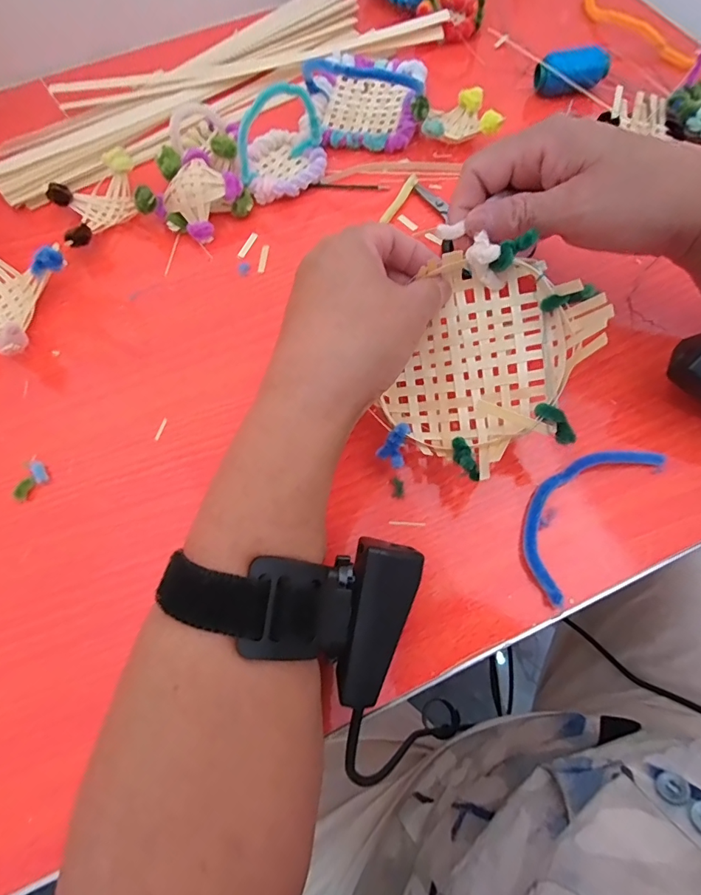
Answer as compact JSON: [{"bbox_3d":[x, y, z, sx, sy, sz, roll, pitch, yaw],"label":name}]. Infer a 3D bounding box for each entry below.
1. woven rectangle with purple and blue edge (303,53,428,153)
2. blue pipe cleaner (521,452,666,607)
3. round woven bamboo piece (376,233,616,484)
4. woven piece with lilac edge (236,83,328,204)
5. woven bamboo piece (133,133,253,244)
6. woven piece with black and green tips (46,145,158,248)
[{"bbox_3d":[0.012,-0.298,0.359,0.092,0.053,0.103,8,70,5],"label":"woven rectangle with purple and blue edge"},{"bbox_3d":[0.127,0.031,0.251,0.042,0.008,0.104,40,76,16],"label":"blue pipe cleaner"},{"bbox_3d":[0.075,-0.042,0.240,0.089,0.030,0.120,21,94,18],"label":"round woven bamboo piece"},{"bbox_3d":[-0.053,-0.231,0.337,0.065,0.055,0.070,-7,69,0],"label":"woven piece with lilac edge"},{"bbox_3d":[-0.111,-0.193,0.338,0.069,0.032,0.072,14,70,8],"label":"woven bamboo piece"},{"bbox_3d":[-0.185,-0.184,0.339,0.068,0.028,0.063,-29,70,-8],"label":"woven piece with black and green tips"}]

